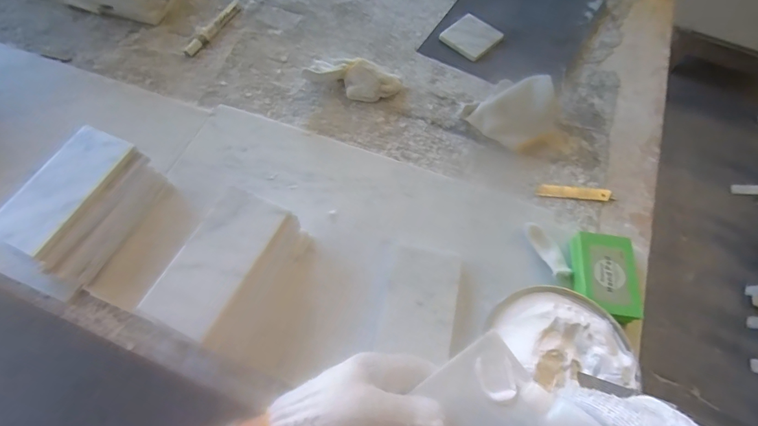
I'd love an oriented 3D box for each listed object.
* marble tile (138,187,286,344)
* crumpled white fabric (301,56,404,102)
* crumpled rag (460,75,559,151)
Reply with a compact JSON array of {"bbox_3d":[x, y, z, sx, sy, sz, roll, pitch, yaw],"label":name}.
[{"bbox_3d":[-0.163,0.045,0.397,0.071,0.012,0.150,25,66,10],"label":"marble tile"},{"bbox_3d":[-0.040,-0.200,0.587,0.141,0.042,0.053,12,64,6],"label":"crumpled white fabric"},{"bbox_3d":[0.188,-0.147,0.549,0.123,0.057,0.089,30,67,14],"label":"crumpled rag"}]

